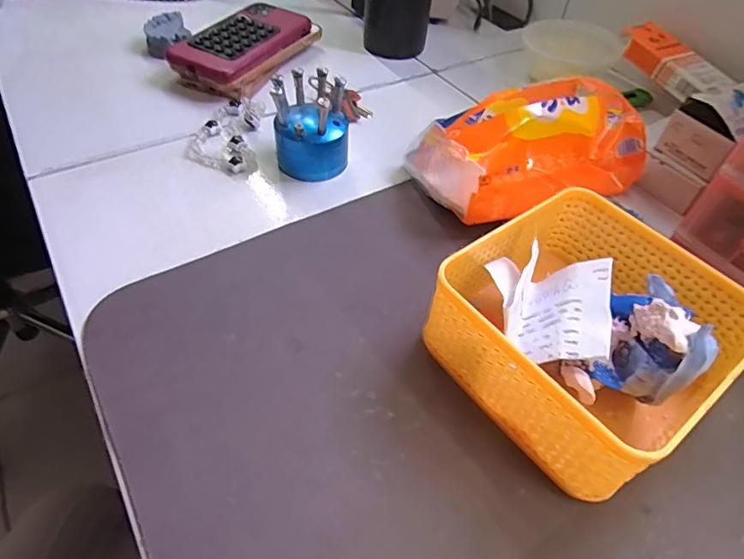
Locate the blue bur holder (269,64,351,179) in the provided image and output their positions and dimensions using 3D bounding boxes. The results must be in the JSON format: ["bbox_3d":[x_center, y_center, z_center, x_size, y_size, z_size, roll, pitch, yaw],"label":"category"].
[{"bbox_3d":[-0.049,-0.123,0.391,0.059,0.068,0.048,-4,50,-8],"label":"blue bur holder"}]

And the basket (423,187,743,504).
[{"bbox_3d":[0.116,0.026,0.273,0.133,0.066,0.133,-29,57,-26],"label":"basket"}]

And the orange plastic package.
[{"bbox_3d":[0.126,-0.098,0.374,0.177,0.079,0.078,-20,54,-20],"label":"orange plastic package"}]

